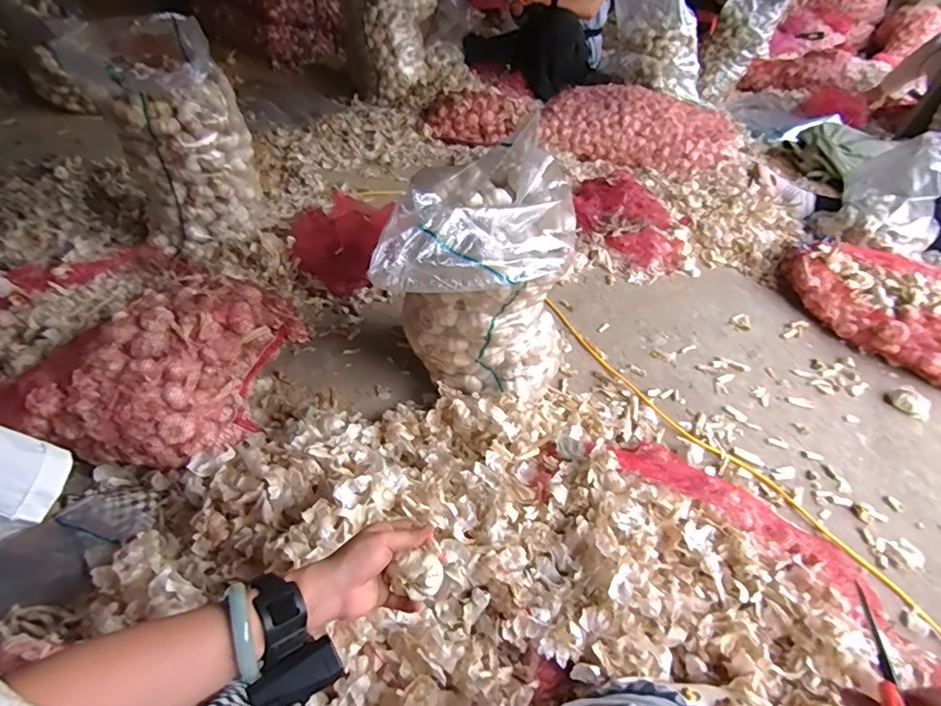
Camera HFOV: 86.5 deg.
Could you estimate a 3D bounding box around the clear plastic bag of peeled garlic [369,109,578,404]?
[{"bbox_3d":[0.024,-0.087,0.868,0.297,0.422,0.332,15,44,7],"label":"clear plastic bag of peeled garlic"}]

